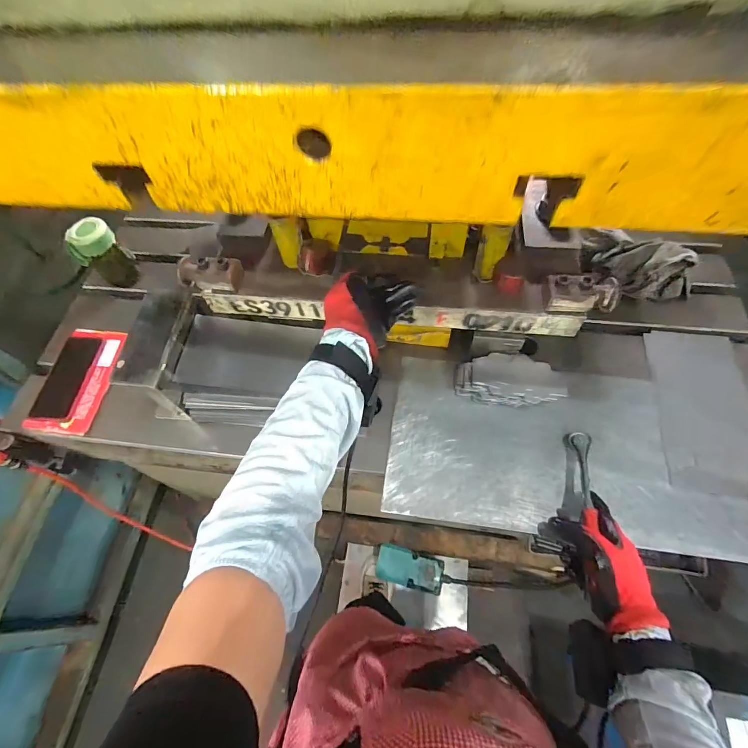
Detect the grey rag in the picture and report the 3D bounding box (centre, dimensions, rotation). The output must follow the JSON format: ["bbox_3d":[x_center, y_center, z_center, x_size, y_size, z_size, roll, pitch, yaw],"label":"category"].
[{"bbox_3d":[0.463,-0.190,0.703,0.192,0.084,0.101,18,64,14],"label":"grey rag"}]

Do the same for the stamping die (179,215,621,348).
[{"bbox_3d":[0.022,-0.151,0.612,0.610,0.180,0.125,6,62,6],"label":"stamping die"}]

